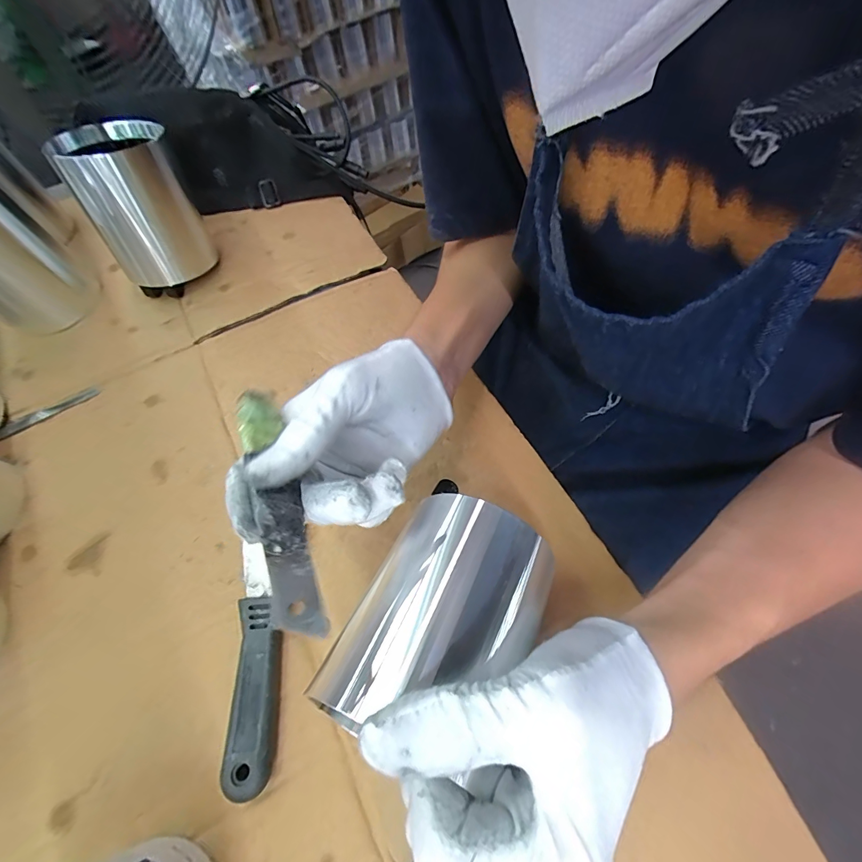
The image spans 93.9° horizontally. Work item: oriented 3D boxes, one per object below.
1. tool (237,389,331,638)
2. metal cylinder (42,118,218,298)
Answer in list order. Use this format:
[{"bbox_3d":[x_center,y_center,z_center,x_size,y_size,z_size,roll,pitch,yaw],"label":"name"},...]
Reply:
[{"bbox_3d":[-0.071,0.026,0.182,0.017,0.011,0.134,-22,52,-10],"label":"tool"},{"bbox_3d":[-0.267,-0.206,0.372,0.095,0.112,0.090,-38,66,-15],"label":"metal cylinder"}]

